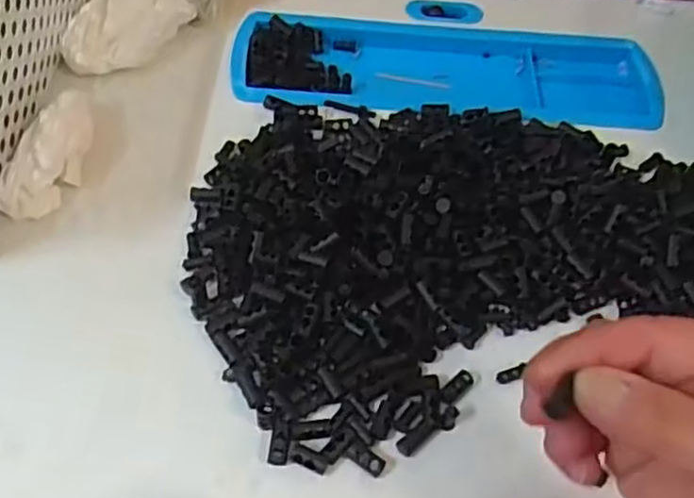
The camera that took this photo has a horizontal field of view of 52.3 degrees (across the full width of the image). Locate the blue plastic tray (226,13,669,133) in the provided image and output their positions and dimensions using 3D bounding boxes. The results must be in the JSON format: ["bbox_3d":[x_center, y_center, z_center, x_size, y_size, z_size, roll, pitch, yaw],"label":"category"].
[{"bbox_3d":[0.070,-0.123,0.495,0.288,0.026,0.106,6,56,-1],"label":"blue plastic tray"}]

